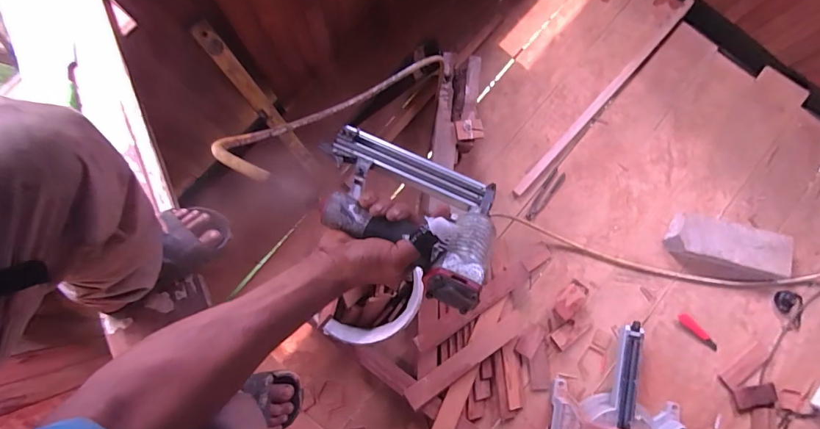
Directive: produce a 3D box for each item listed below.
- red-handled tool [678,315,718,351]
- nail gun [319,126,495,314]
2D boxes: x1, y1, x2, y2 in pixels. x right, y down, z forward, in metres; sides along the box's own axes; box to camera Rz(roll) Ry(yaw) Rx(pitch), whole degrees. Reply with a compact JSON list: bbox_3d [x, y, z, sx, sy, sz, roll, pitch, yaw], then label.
[{"bbox_3d":[1.036,0.423,1.473,0.037,0.011,0.161,-43,86,-7],"label":"red-handled tool"},{"bbox_3d":[-0.008,-0.010,0.477,0.228,0.069,0.167,23,48,7],"label":"nail gun"}]

